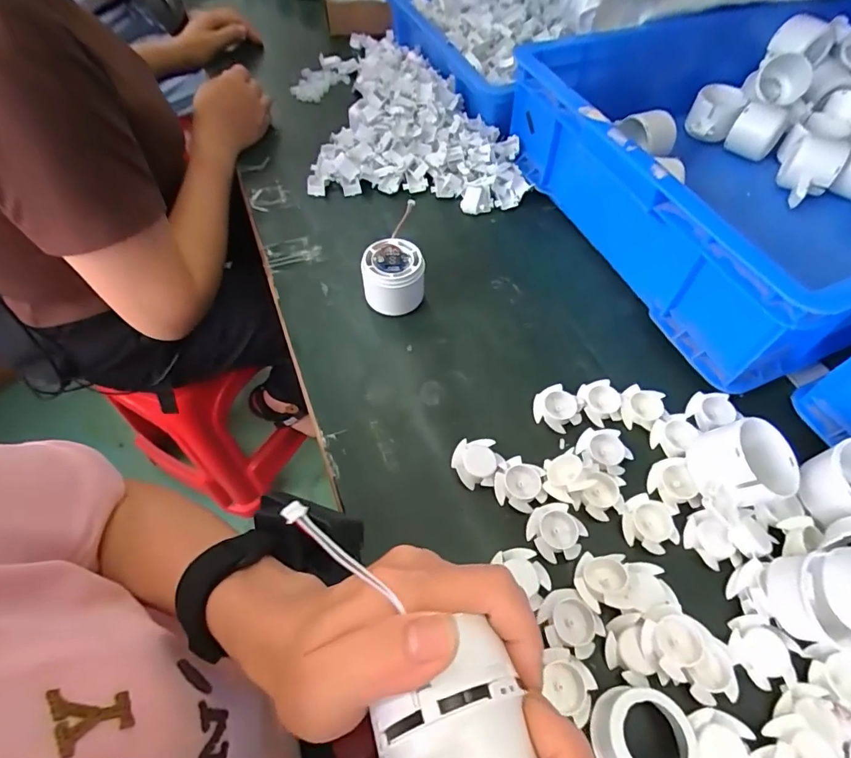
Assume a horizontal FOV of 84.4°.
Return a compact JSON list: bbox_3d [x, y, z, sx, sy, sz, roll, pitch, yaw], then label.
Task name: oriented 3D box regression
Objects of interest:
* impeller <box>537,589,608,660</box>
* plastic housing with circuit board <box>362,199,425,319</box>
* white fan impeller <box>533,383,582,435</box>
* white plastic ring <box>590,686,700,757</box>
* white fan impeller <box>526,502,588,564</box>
[{"bbox_3d":[0.094,0.161,0.307,0.036,0.010,0.040,-32,62,-18],"label":"impeller"},{"bbox_3d":[-0.032,-0.100,0.464,0.061,0.058,0.064,-8,57,-3],"label":"plastic housing with circuit board"},{"bbox_3d":[0.114,0.026,0.403,0.040,0.010,0.036,36,65,21],"label":"white fan impeller"},{"bbox_3d":[0.123,0.206,0.267,0.053,0.026,0.048,-38,64,-21],"label":"white plastic ring"},{"bbox_3d":[0.095,0.113,0.345,0.038,0.013,0.039,0,57,1],"label":"white fan impeller"}]

